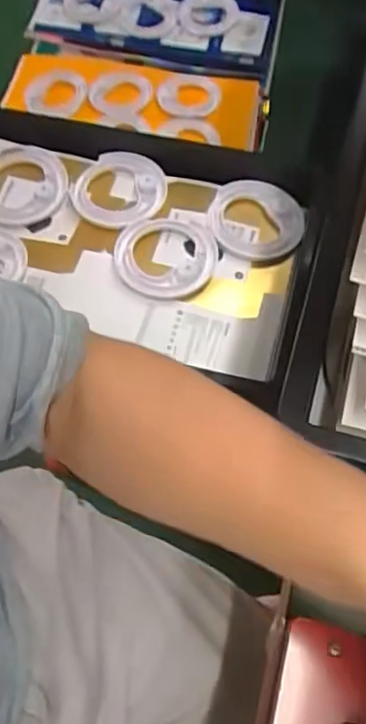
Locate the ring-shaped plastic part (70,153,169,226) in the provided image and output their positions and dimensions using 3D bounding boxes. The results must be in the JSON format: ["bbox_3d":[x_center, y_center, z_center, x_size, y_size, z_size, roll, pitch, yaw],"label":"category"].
[{"bbox_3d":[-0.092,-0.248,0.872,0.127,0.025,0.121,-1,62,1],"label":"ring-shaped plastic part"}]

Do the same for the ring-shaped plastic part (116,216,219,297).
[{"bbox_3d":[-0.024,-0.144,0.819,0.134,0.027,0.123,-1,62,1],"label":"ring-shaped plastic part"}]

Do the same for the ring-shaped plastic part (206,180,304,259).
[{"bbox_3d":[0.105,-0.197,0.861,0.132,0.030,0.126,-1,62,1],"label":"ring-shaped plastic part"}]

